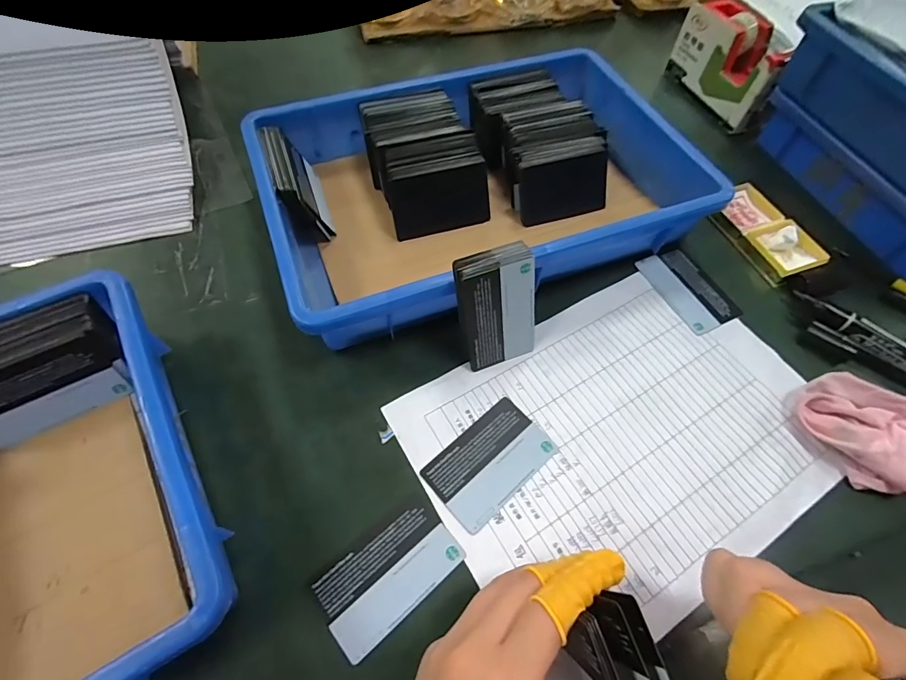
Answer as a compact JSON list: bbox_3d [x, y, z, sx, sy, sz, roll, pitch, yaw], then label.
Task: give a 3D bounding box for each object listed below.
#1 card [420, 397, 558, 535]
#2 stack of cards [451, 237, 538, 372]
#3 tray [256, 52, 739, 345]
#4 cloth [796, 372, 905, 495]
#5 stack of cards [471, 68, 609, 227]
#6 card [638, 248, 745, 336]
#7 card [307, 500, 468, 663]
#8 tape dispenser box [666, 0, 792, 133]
[{"bbox_3d":[0.026,0.083,0.304,0.084,0.004,0.053,-36,68,-22],"label":"card"},{"bbox_3d":[0.031,-0.021,0.318,0.057,0.089,0.014,-18,39,-12],"label":"stack of cards"},{"bbox_3d":[0.019,-0.148,0.404,0.358,0.059,0.247,-19,63,-13],"label":"tray"},{"bbox_3d":[0.316,0.079,0.305,0.138,0.027,0.067,28,63,13],"label":"cloth"},{"bbox_3d":[0.086,-0.192,0.434,0.102,0.050,0.160,-21,63,-14],"label":"stack of cards"},{"bbox_3d":[0.207,-0.047,0.387,0.050,0.004,0.084,-23,64,-15],"label":"card"},{"bbox_3d":[-0.039,0.139,0.265,0.083,0.004,0.051,-36,68,-20],"label":"card"},{"bbox_3d":[0.319,-0.319,0.505,0.053,0.079,0.140,-20,63,-13],"label":"tape dispenser box"}]

